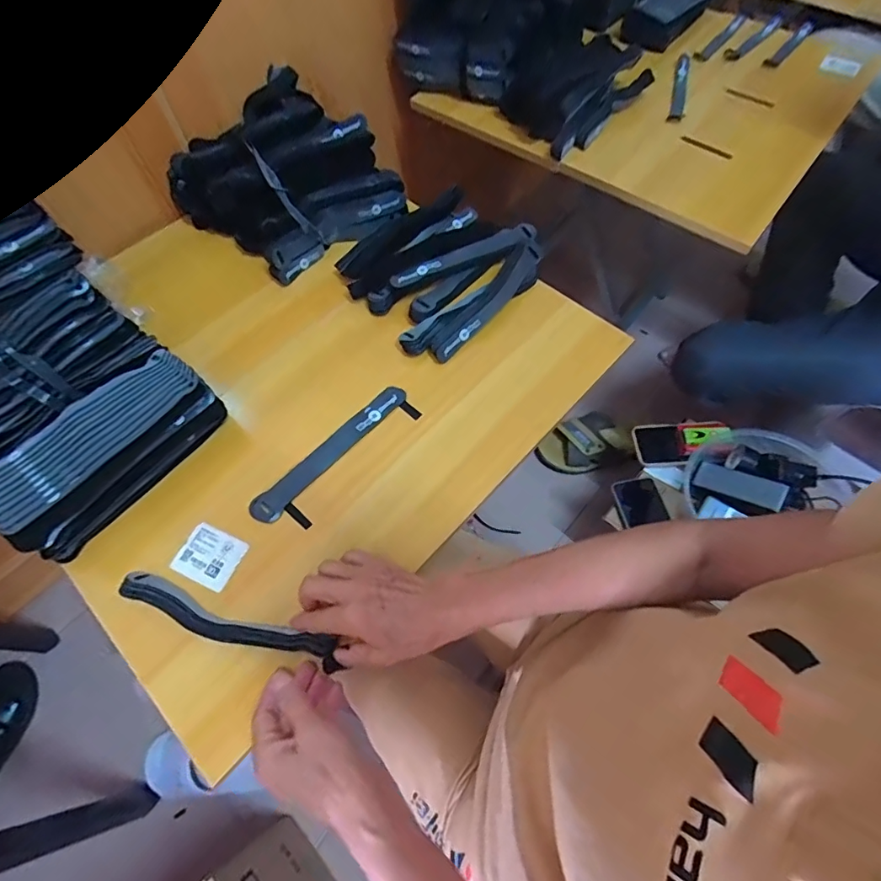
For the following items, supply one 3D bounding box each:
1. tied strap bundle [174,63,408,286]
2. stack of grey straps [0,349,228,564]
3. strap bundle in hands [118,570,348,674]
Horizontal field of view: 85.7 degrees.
[{"bbox_3d":[-0.212,-0.350,0.632,0.235,0.089,0.263,-39,69,-17],"label":"tied strap bundle"},{"bbox_3d":[-0.319,0.005,0.460,0.090,0.064,0.205,35,68,16],"label":"stack of grey straps"},{"bbox_3d":[-0.180,0.157,0.407,0.202,0.025,0.030,15,64,10],"label":"strap bundle in hands"}]

